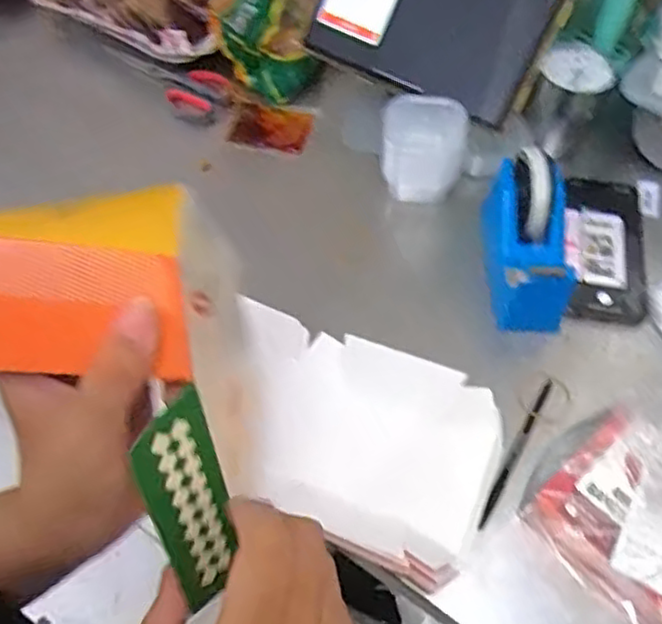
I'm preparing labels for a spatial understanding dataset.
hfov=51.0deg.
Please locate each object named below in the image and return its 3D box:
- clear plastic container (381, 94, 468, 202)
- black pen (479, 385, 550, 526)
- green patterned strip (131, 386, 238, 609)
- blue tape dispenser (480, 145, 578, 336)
[{"bbox_3d":[0.092,-0.169,0.708,0.083,0.074,0.065,1,58,0],"label":"clear plastic container"},{"bbox_3d":[0.154,0.115,0.579,0.009,0.012,0.148,27,61,16],"label":"black pen"},{"bbox_3d":[-0.056,0.078,0.281,0.004,0.094,0.034,16,38,39],"label":"green patterned strip"},{"bbox_3d":[0.181,-0.067,0.640,0.071,0.096,0.150,2,58,1],"label":"blue tape dispenser"}]

